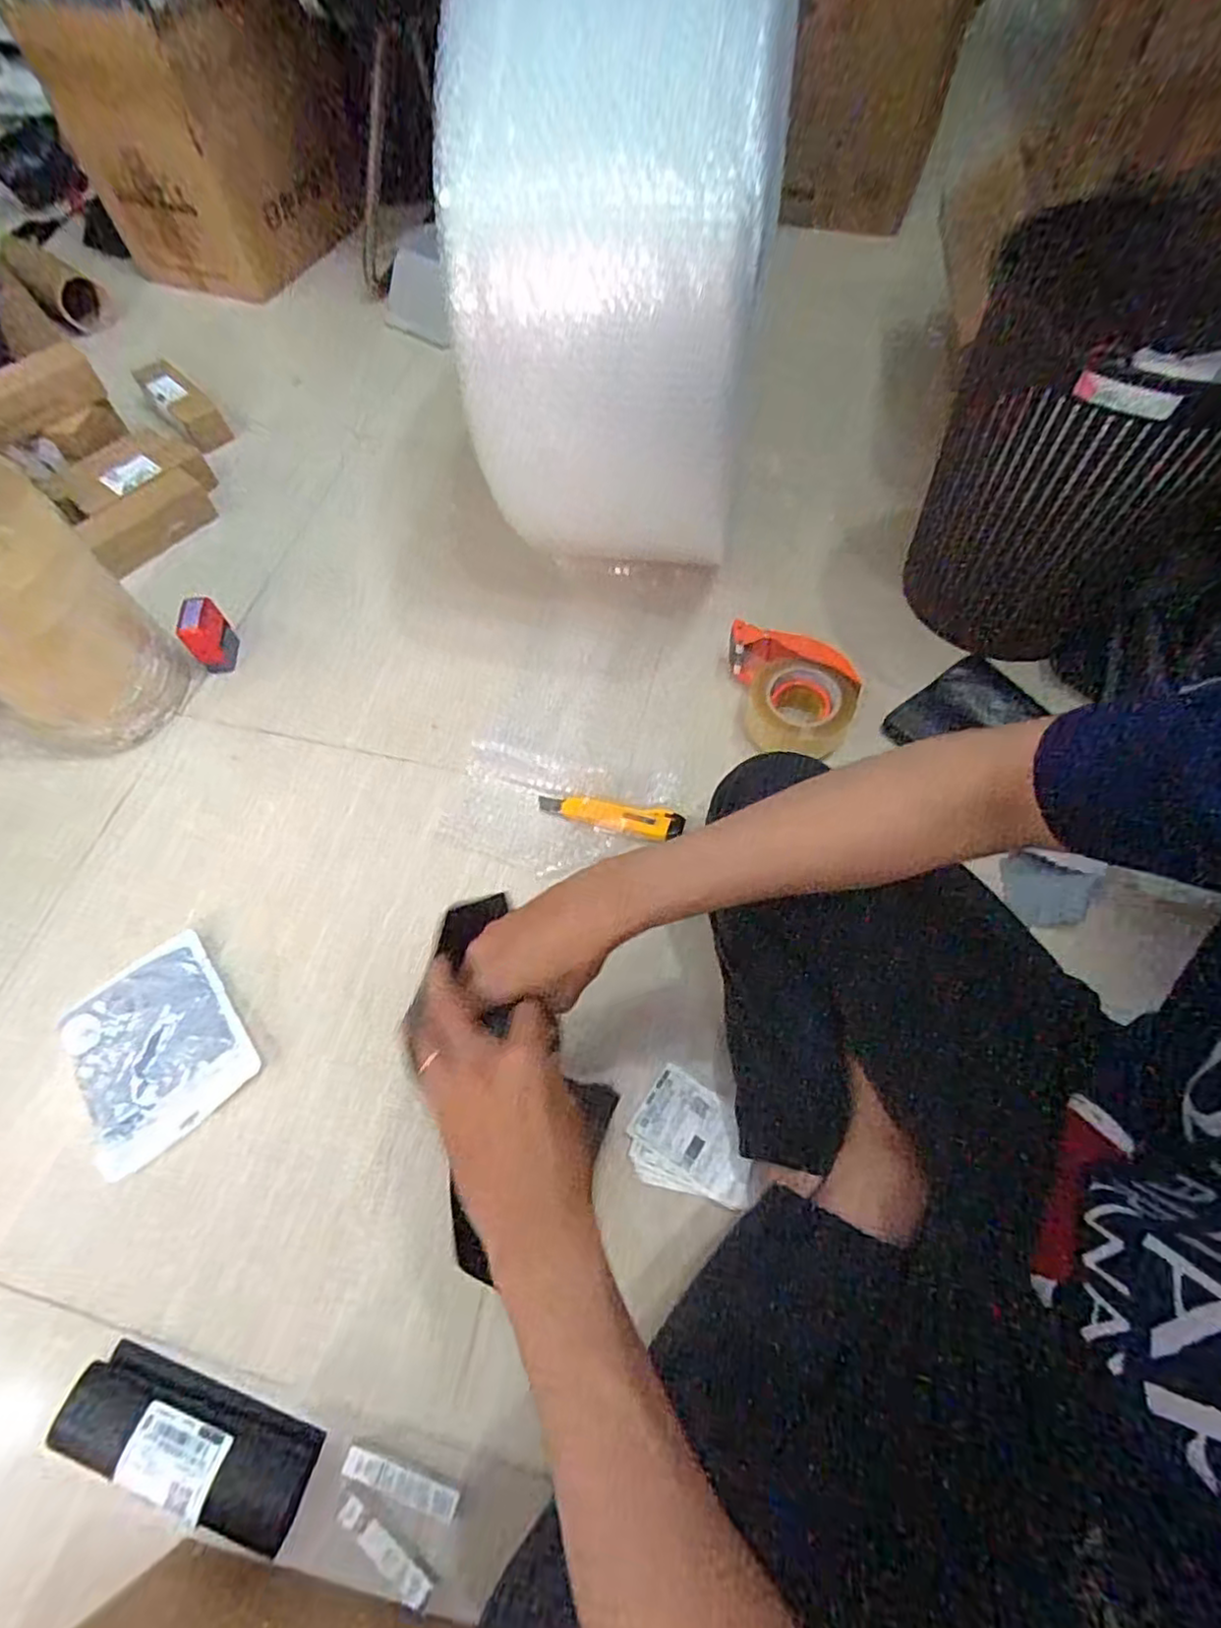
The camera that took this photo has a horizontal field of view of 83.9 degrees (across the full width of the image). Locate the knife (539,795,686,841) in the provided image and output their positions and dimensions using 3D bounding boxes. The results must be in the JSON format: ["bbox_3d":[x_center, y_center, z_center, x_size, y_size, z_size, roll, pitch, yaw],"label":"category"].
[{"bbox_3d":[-0.001,0.002,0.782,0.168,0.015,0.037,11,63,7],"label":"knife"}]

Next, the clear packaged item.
[{"bbox_3d":[-0.455,0.234,0.680,0.153,0.028,0.181,-35,66,-16],"label":"clear packaged item"}]

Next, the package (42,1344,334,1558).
[{"bbox_3d":[-0.336,0.494,0.535,0.201,0.037,0.070,15,63,10],"label":"package"}]

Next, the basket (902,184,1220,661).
[{"bbox_3d":[0.509,-0.382,0.741,0.299,0.369,0.243,15,63,10],"label":"basket"}]

